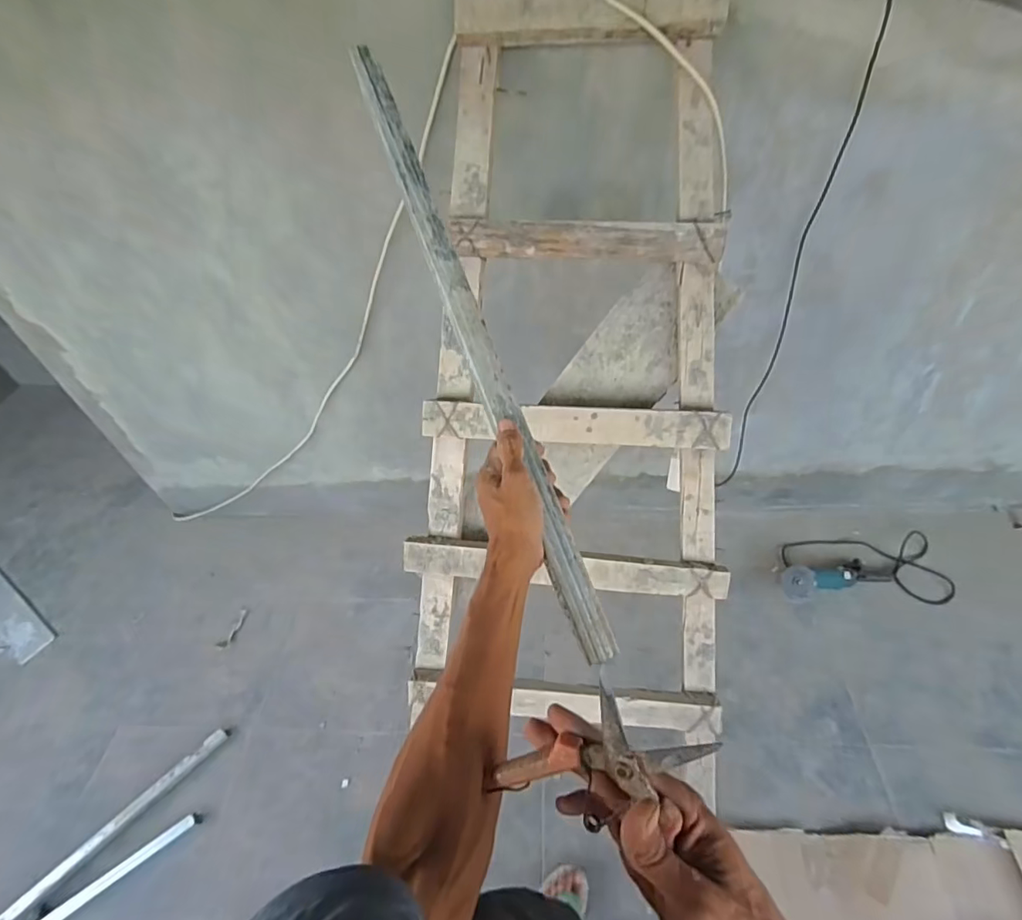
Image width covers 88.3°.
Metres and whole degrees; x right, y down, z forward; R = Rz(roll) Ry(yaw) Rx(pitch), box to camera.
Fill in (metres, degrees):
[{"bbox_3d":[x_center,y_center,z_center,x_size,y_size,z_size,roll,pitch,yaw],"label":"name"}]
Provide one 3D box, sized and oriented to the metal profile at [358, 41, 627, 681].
[{"bbox_3d":[-0.047,-0.150,0.536,0.035,0.010,0.706,-19,76,-10],"label":"metal profile"}]

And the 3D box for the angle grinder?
[{"bbox_3d":[1.046,0.308,1.581,0.502,0.103,0.245,-4,46,2],"label":"angle grinder"}]

